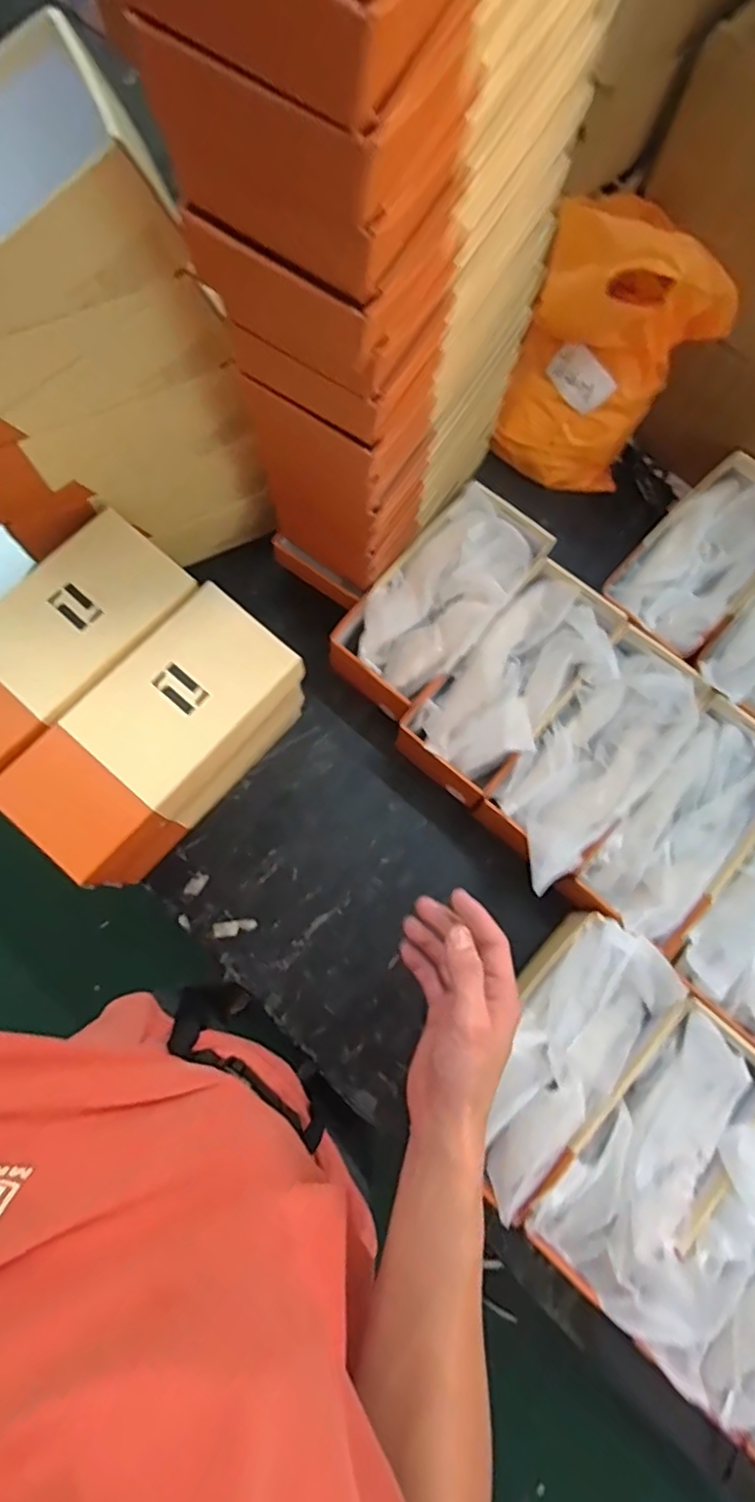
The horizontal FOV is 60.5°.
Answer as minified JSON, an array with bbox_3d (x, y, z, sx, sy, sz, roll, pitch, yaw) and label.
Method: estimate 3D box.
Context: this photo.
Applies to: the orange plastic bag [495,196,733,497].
[{"bbox_3d":[0.265,-0.456,0.758,0.192,0.283,0.144,26,77,5],"label":"orange plastic bag"}]

